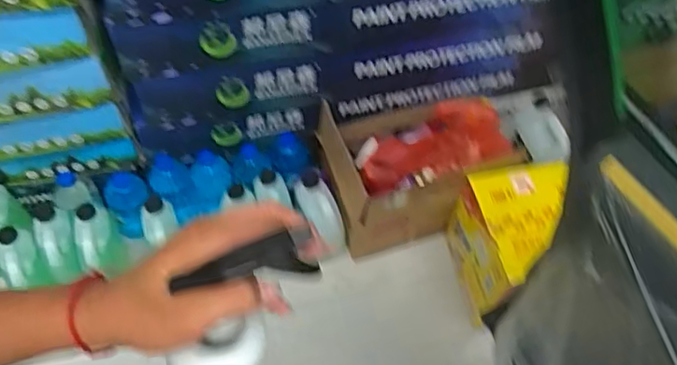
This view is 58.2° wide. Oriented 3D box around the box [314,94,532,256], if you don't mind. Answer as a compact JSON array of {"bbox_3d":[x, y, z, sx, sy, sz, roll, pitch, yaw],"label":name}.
[{"bbox_3d":[0.197,-0.052,1.550,0.422,0.303,0.301,-13,59,-11],"label":"box"}]

